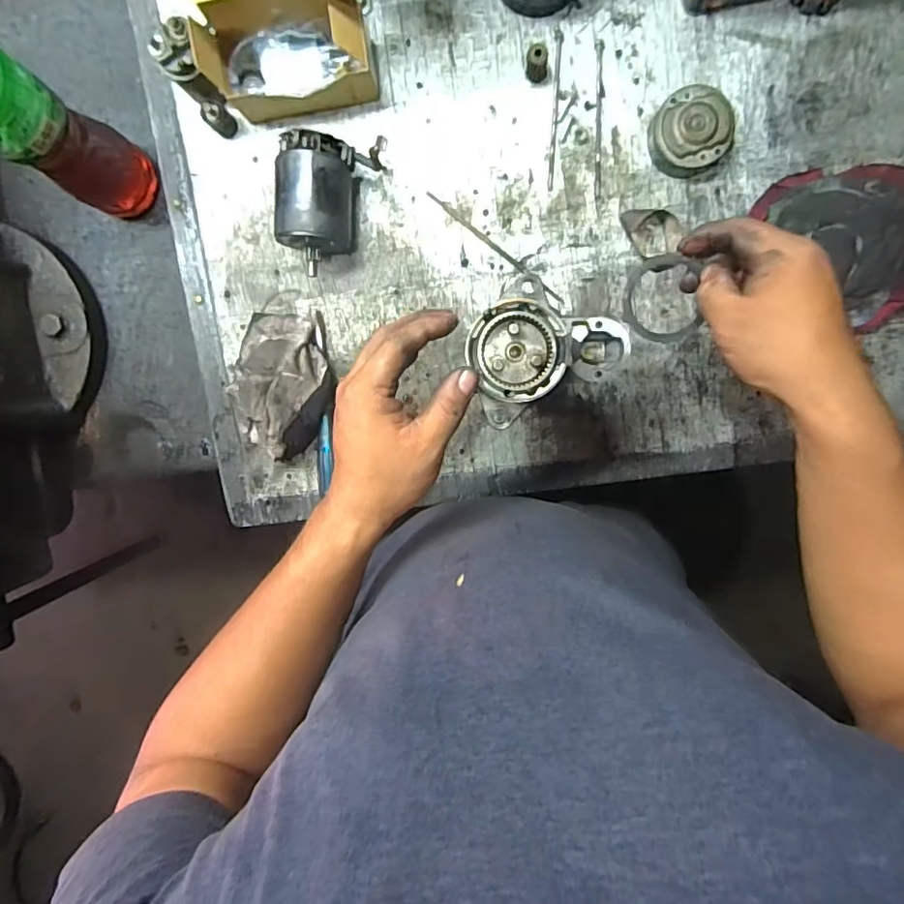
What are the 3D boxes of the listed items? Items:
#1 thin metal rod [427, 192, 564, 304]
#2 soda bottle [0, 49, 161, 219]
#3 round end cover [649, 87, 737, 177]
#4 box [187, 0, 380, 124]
[{"bbox_3d":[0.046,-0.212,0.570,0.177,0.004,0.007,38,98,-3],"label":"thin metal rod"},{"bbox_3d":[-0.369,-0.283,0.481,0.086,0.272,0.079,26,99,-2],"label":"soda bottle"},{"bbox_3d":[0.230,-0.308,0.528,0.067,0.036,0.072,0,99,2],"label":"round end cover"},{"bbox_3d":[-0.151,-0.367,0.500,0.145,0.107,0.084,-5,98,3],"label":"box"}]

